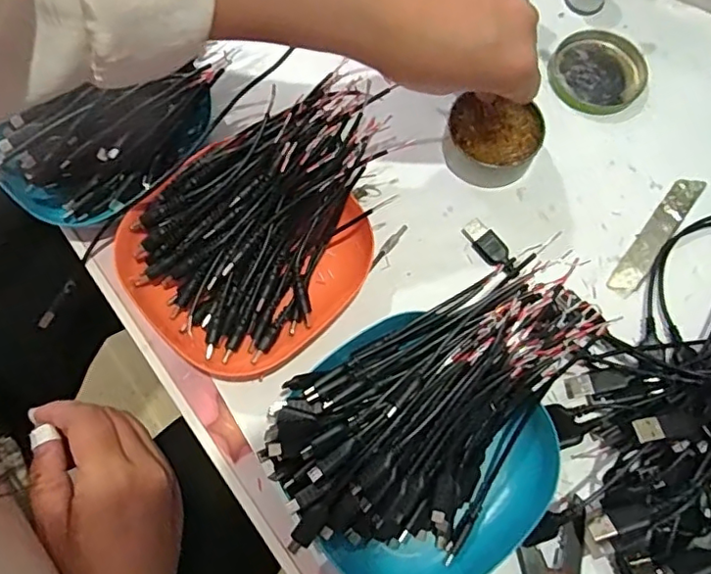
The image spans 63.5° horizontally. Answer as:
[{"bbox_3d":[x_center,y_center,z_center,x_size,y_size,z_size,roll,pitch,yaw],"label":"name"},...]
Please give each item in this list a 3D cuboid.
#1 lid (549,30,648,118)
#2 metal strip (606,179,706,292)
[{"bbox_3d":[0.179,-0.159,0.423,0.066,0.007,0.068,0,74,1],"label":"lid"},{"bbox_3d":[0.202,-0.036,0.384,0.018,0.004,0.101,37,78,11],"label":"metal strip"}]

